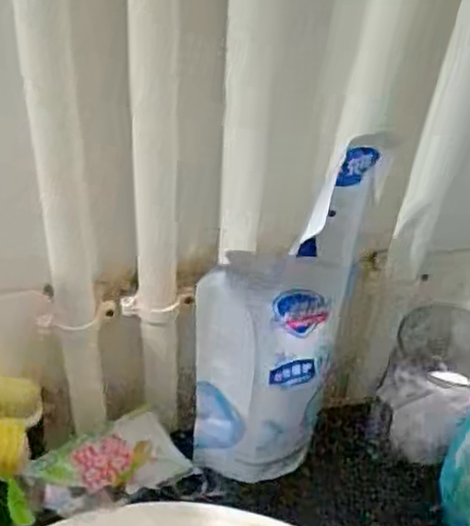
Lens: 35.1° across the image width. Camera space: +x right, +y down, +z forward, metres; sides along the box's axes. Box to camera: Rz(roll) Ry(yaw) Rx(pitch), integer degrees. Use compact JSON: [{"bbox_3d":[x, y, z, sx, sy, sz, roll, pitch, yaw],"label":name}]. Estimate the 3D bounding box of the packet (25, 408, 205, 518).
[{"bbox_3d":[-0.086,0.135,0.506,0.099,0.023,0.056,-16,45,-23],"label":"packet"}]

